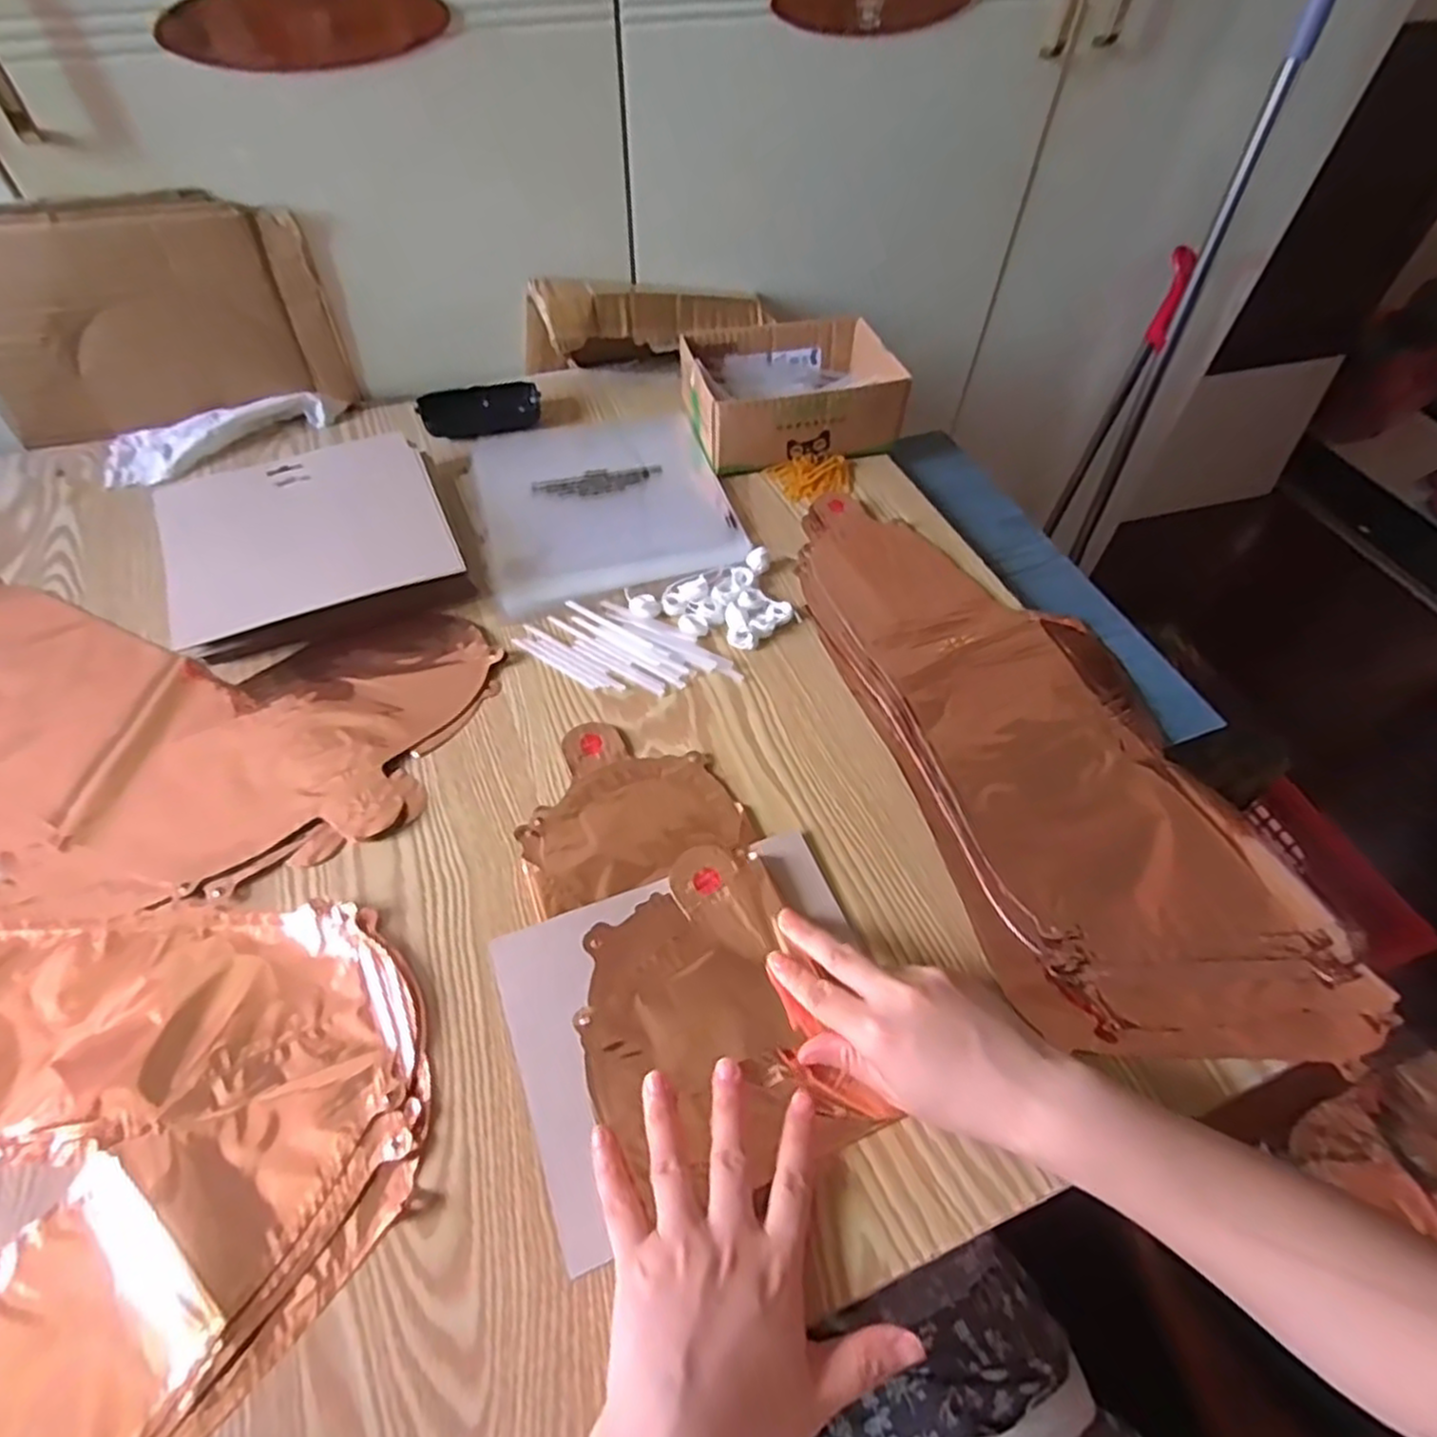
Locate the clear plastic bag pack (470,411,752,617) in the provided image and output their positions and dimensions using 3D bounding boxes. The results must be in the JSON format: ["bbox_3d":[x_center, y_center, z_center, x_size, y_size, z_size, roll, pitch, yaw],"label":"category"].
[{"bbox_3d":[-0.101,-0.194,0.650,0.204,0.007,0.229,-13,56,-11],"label":"clear plastic bag pack"}]

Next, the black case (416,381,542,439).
[{"bbox_3d":[-0.228,-0.297,0.723,0.110,0.017,0.065,-13,56,-11],"label":"black case"}]

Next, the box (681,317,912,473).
[{"bbox_3d":[0.066,-0.303,0.695,0.178,0.063,0.128,-12,56,-10],"label":"box"}]

